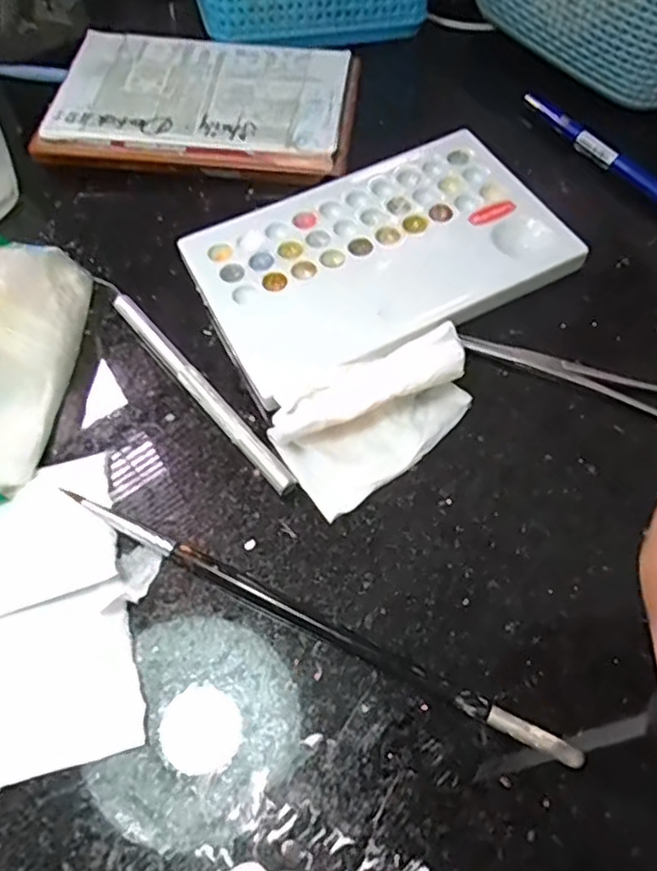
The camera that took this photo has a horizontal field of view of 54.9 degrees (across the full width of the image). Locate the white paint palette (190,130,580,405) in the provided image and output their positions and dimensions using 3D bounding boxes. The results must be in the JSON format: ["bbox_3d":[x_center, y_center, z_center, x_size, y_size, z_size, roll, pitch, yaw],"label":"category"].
[{"bbox_3d":[0.020,-0.083,0.275,0.153,0.006,0.102,-27,67,-12],"label":"white paint palette"}]

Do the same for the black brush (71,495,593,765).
[{"bbox_3d":[-0.009,0.058,0.205,0.181,0.008,0.008,25,67,12],"label":"black brush"}]

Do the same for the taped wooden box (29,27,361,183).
[{"bbox_3d":[-0.063,-0.173,0.328,0.149,0.016,0.095,7,64,4],"label":"taped wooden box"}]

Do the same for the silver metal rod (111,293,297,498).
[{"bbox_3d":[-0.051,-0.020,0.247,0.008,0.005,0.115,-37,69,-16],"label":"silver metal rod"}]

